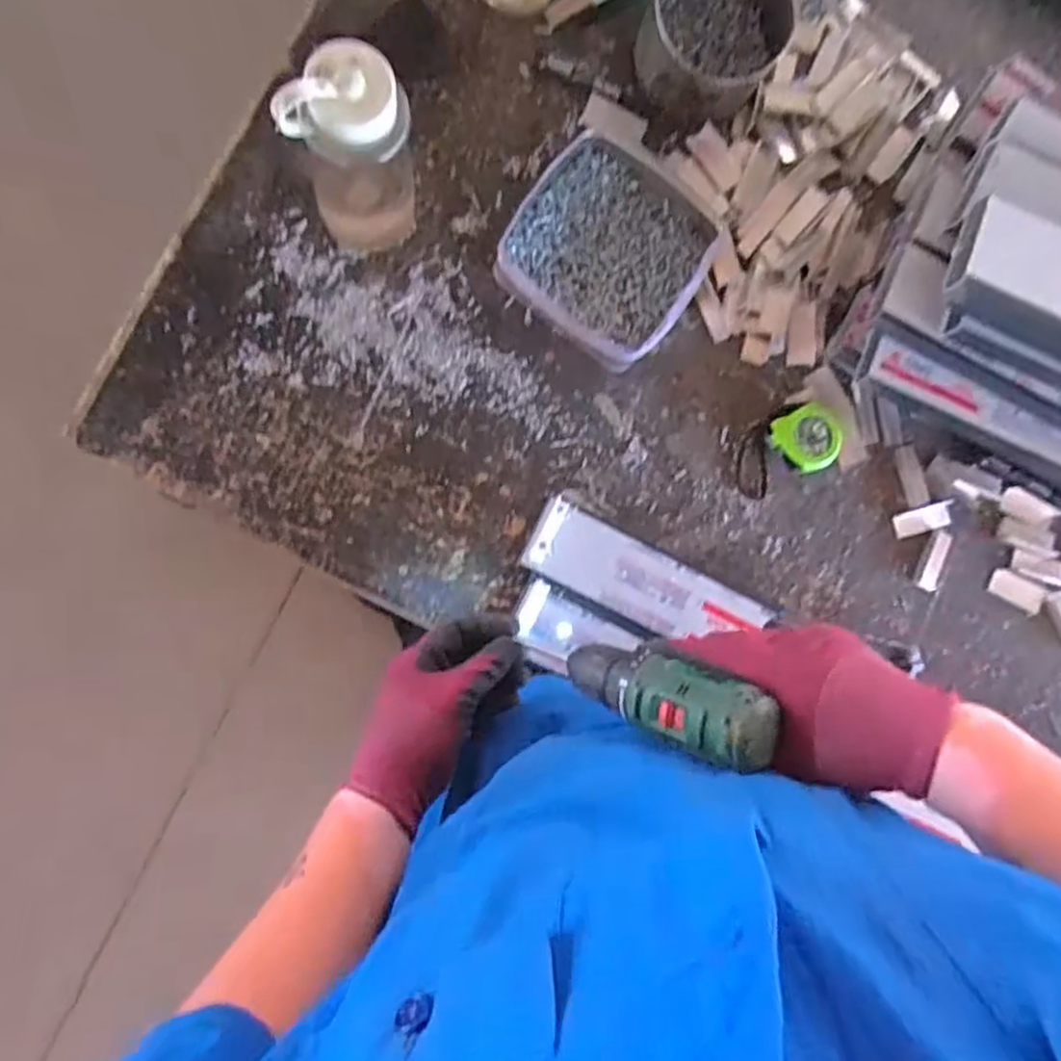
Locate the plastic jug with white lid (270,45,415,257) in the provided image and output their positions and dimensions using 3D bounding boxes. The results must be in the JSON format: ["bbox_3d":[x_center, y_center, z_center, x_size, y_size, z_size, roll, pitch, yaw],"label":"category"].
[{"bbox_3d":[-0.154,-0.331,0.640,0.093,0.215,0.071,6,85,-8],"label":"plastic jug with white lid"}]

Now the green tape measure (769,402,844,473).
[{"bbox_3d":[0.292,-0.097,0.757,0.075,0.030,0.065,-25,90,-9],"label":"green tape measure"}]

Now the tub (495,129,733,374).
[{"bbox_3d":[0.077,-0.292,0.753,0.194,0.041,0.205,34,82,-5],"label":"tub"}]

